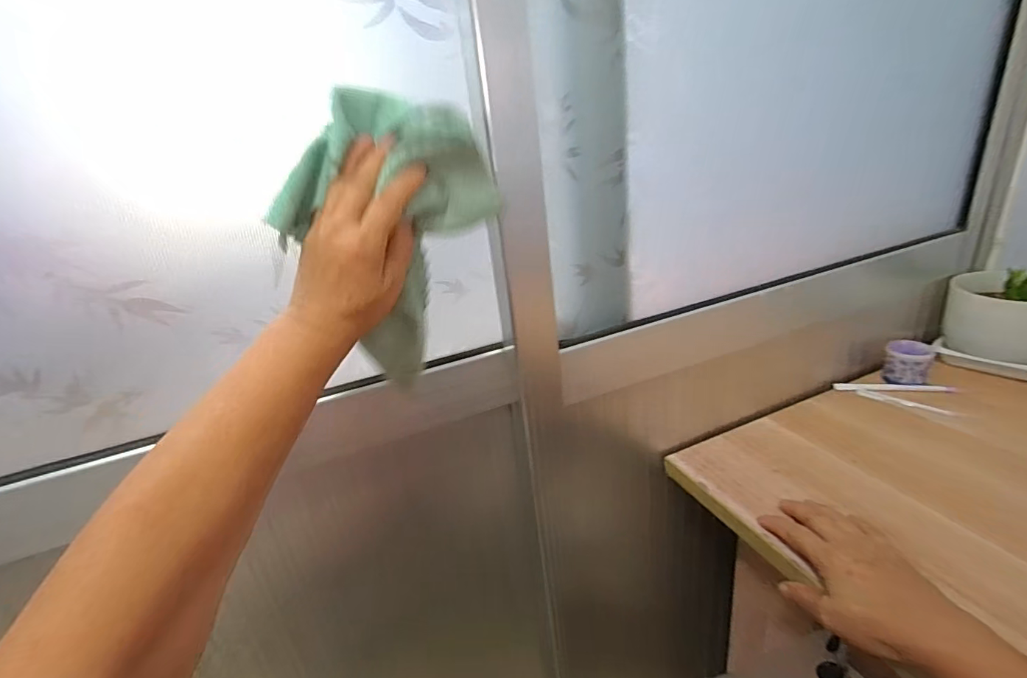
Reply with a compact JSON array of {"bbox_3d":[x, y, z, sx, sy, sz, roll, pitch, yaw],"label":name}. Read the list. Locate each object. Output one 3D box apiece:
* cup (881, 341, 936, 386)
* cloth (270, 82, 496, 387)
[{"bbox_3d":[0.547,0.034,0.658,0.051,0.045,0.060,11,30,37],"label":"cup"},{"bbox_3d":[-0.091,-0.076,0.386,0.163,0.222,0.038,-10,23,-6],"label":"cloth"}]

